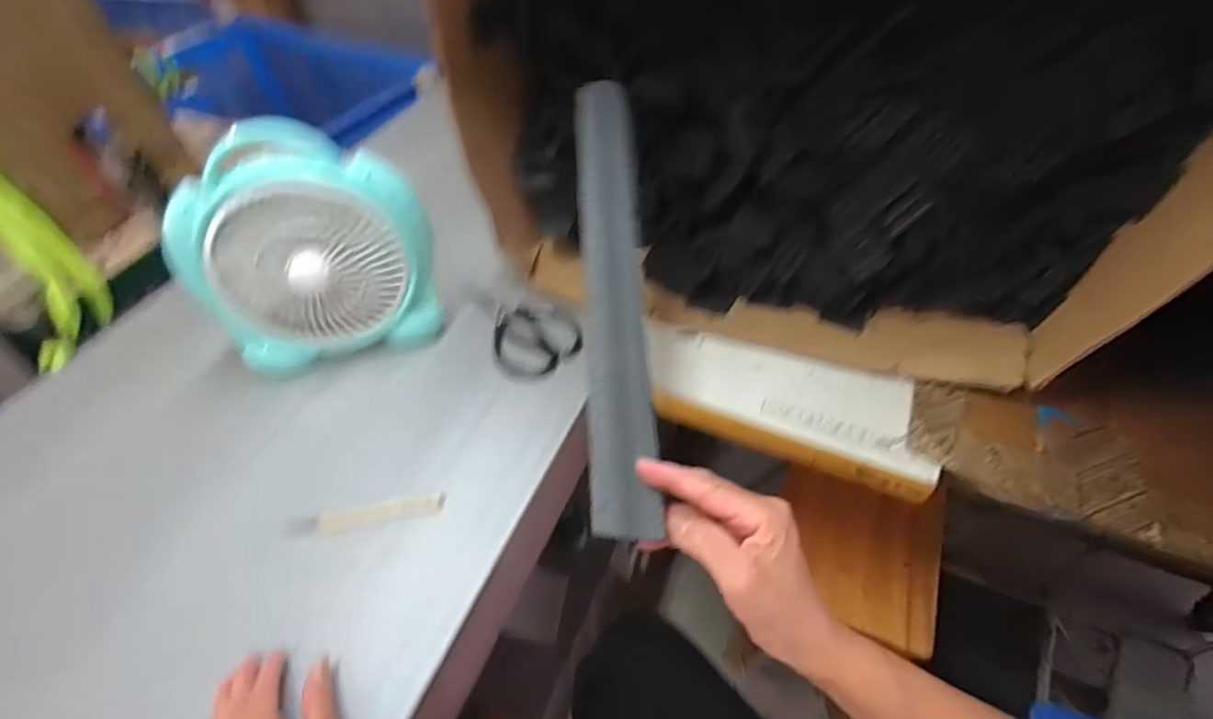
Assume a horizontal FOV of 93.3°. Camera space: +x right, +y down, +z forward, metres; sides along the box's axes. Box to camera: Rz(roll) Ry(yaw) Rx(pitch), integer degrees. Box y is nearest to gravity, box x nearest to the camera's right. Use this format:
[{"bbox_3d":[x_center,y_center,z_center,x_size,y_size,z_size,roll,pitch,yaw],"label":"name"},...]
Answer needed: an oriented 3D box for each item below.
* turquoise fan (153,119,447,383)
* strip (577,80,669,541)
[{"bbox_3d":[-0.309,-0.112,0.608,0.231,0.240,0.096,-12,50,-8],"label":"turquoise fan"},{"bbox_3d":[0.006,-0.060,0.442,0.047,0.022,0.378,-2,68,0],"label":"strip"}]

